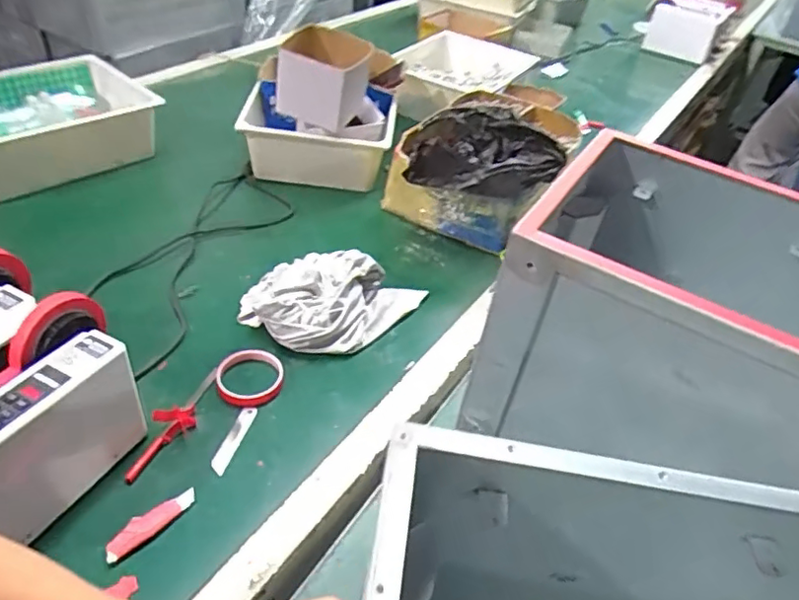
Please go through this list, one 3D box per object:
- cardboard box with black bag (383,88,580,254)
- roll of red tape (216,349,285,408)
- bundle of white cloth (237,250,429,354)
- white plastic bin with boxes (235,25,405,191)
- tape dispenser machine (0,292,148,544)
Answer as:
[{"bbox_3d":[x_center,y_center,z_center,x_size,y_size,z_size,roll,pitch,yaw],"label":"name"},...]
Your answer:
[{"bbox_3d":[0.115,-0.214,1.042,0.279,0.180,0.169,12,41,5],"label":"cardboard box with black bag"},{"bbox_3d":[-0.193,0.101,0.780,0.084,0.015,0.084,4,41,-4],"label":"roll of red tape"},{"bbox_3d":[-0.095,-0.003,0.869,0.252,0.062,0.156,5,41,-3],"label":"bundle of white cloth"},{"bbox_3d":[-0.143,-0.386,1.131,0.281,0.267,0.209,5,41,-3],"label":"white plastic bin with boxes"},{"bbox_3d":[-0.383,0.123,0.620,0.139,0.158,0.232,22,43,16],"label":"tape dispenser machine"}]

